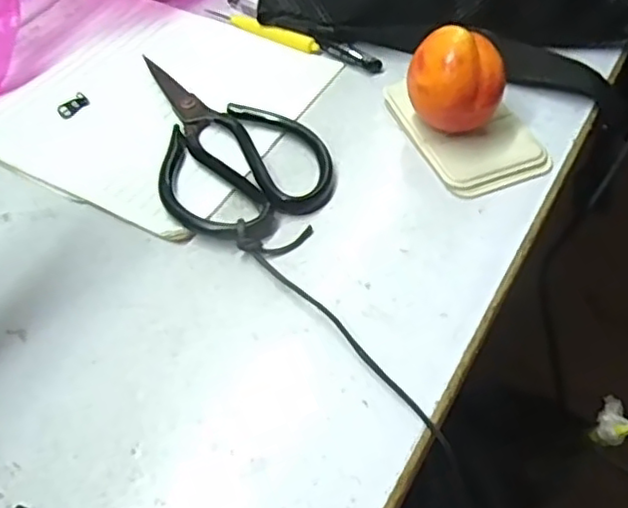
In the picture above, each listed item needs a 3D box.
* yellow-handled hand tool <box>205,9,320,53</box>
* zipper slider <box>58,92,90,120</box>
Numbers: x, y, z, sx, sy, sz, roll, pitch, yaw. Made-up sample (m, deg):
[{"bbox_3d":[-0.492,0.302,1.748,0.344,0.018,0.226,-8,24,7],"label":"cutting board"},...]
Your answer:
[{"bbox_3d":[-0.041,-0.169,0.484,0.103,0.006,0.013,26,57,21],"label":"yellow-handled hand tool"},{"bbox_3d":[-0.162,-0.101,0.440,0.011,0.004,0.022,28,59,24],"label":"zipper slider"}]

